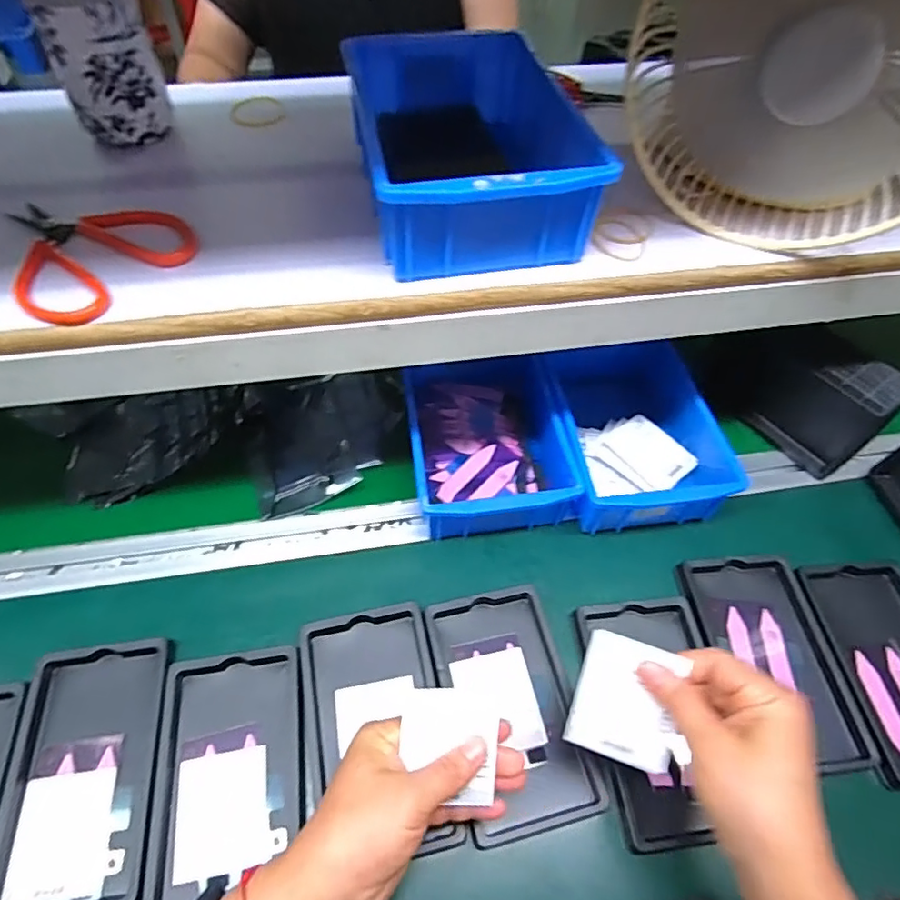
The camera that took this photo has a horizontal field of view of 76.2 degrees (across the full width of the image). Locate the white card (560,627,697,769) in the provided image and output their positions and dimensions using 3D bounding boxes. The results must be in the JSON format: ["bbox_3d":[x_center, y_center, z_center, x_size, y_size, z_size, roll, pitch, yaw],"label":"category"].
[{"bbox_3d":[0.108,0.152,0.349,0.060,0.009,0.068,16,78,12],"label":"white card"}]

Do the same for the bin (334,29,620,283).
[{"bbox_3d":[0.009,-0.195,0.378,0.131,0.066,0.197,-7,54,-8],"label":"bin"}]

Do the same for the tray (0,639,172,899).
[{"bbox_3d":[-0.243,0.216,0.387,0.094,0.021,0.157,-5,54,-6],"label":"tray"}]

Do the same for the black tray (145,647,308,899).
[{"bbox_3d":[-0.146,0.216,0.385,0.094,0.015,0.152,-7,54,-7],"label":"black tray"}]

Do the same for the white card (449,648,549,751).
[{"bbox_3d":[0.035,0.186,0.425,0.058,0.004,0.068,-8,56,-11],"label":"white card"}]

